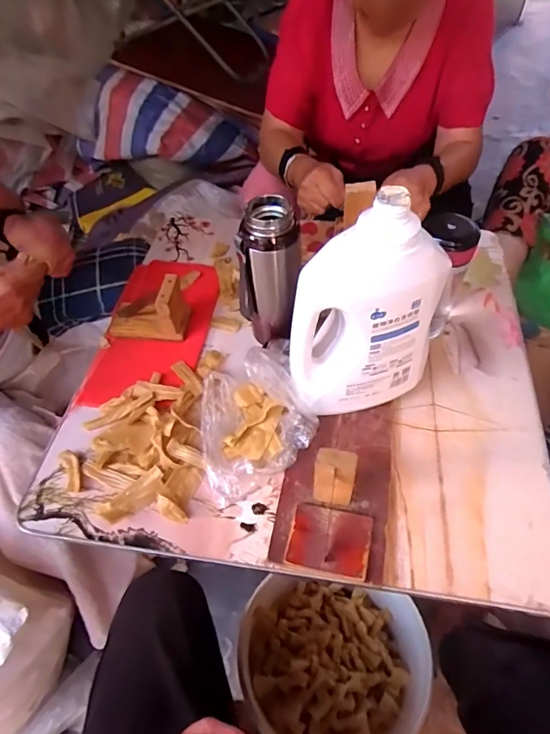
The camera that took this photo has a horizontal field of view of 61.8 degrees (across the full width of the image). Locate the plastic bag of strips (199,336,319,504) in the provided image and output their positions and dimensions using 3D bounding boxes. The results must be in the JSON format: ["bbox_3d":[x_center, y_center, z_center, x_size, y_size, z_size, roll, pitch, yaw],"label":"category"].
[{"bbox_3d":[-0.025,0.056,0.540,0.130,0.101,0.155,-11,53,-6],"label":"plastic bag of strips"}]

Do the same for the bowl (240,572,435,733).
[{"bbox_3d":[0.091,0.446,0.695,0.279,0.117,0.249,1,53,4],"label":"bowl"}]

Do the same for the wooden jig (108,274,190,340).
[{"bbox_3d":[-0.190,-0.088,0.679,0.118,0.086,0.059,9,54,10],"label":"wooden jig"}]

